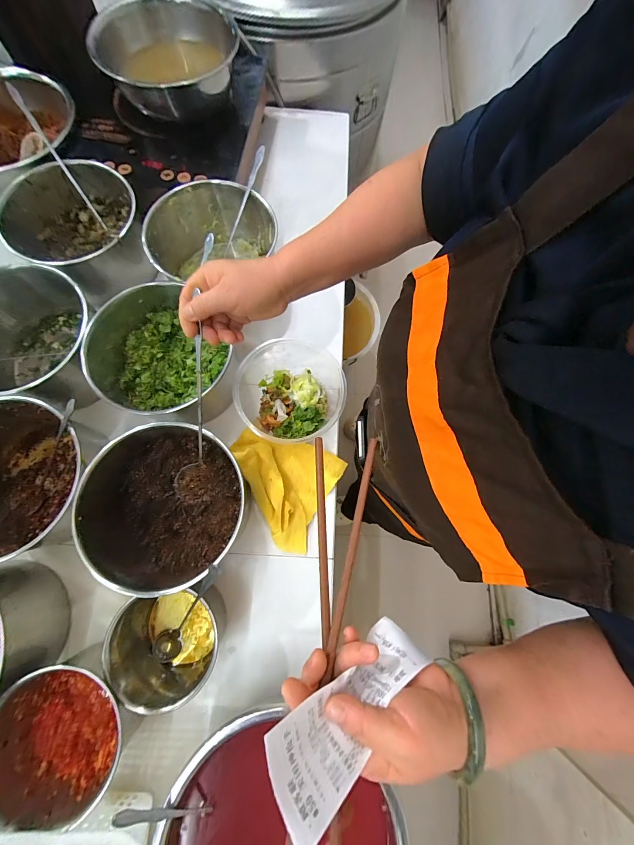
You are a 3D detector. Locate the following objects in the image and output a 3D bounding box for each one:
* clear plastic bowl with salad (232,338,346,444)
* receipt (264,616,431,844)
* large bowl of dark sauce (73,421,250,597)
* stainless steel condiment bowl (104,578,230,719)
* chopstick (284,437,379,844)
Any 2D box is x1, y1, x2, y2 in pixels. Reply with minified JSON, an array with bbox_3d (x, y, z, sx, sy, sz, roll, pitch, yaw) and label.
[{"bbox_3d":[-0.048,-0.064,0.566,0.193,0.073,0.208,1,72,-2],"label":"clear plastic bowl with salad"},{"bbox_3d":[0.029,0.204,0.230,0.156,0.039,0.054,-8,67,-49],"label":"receipt"},{"bbox_3d":[-0.221,0.125,0.460,0.193,0.139,0.224,27,73,6],"label":"large bowl of dark sauce"},{"bbox_3d":[-0.209,0.306,0.434,0.123,0.095,0.129,-31,76,-12],"label":"stainless steel condiment bowl"},{"bbox_3d":[0.010,0.190,0.253,0.012,0.010,0.409,16,61,3],"label":"chopstick"}]

